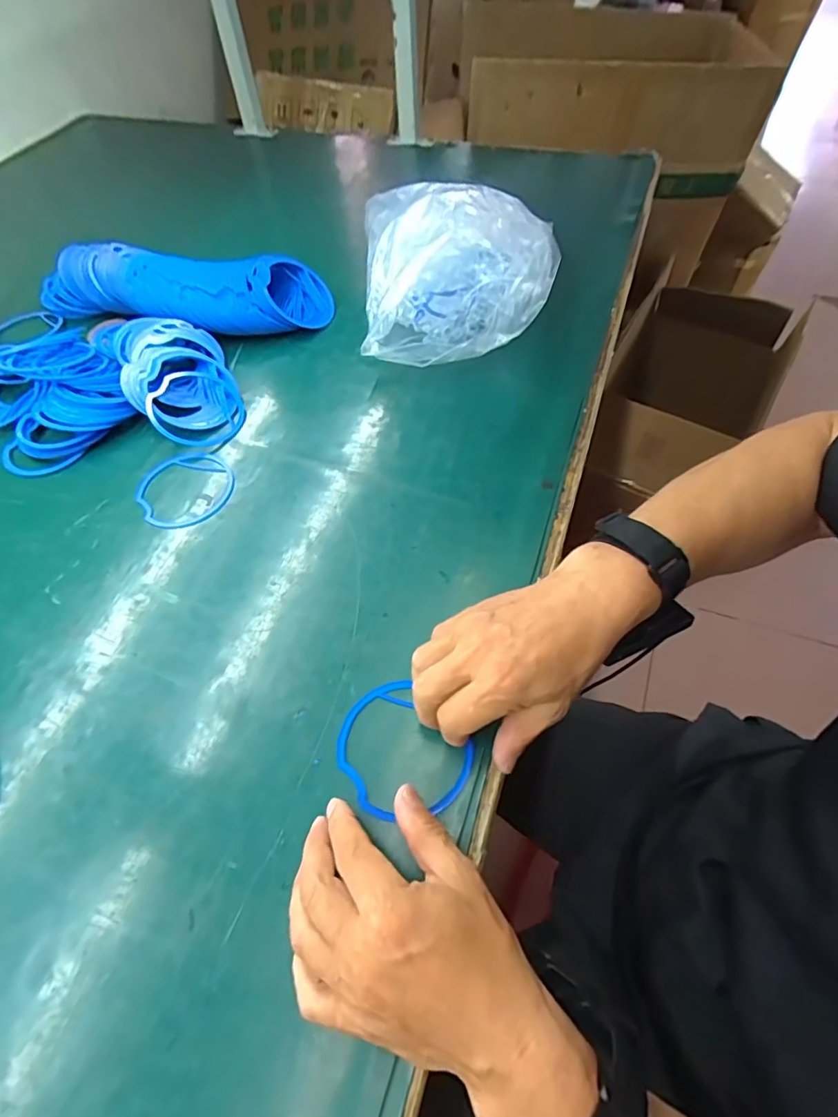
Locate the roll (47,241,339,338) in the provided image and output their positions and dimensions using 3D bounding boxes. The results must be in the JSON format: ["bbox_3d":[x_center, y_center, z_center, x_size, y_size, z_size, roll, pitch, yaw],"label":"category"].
[{"bbox_3d":[-0.304,-0.334,0.644,0.381,0.071,0.112,8,58,9],"label":"roll"}]

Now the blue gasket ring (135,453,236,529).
[{"bbox_3d":[-0.229,-0.069,0.504,0.092,0.004,0.096,-2,57,2],"label":"blue gasket ring"}]

